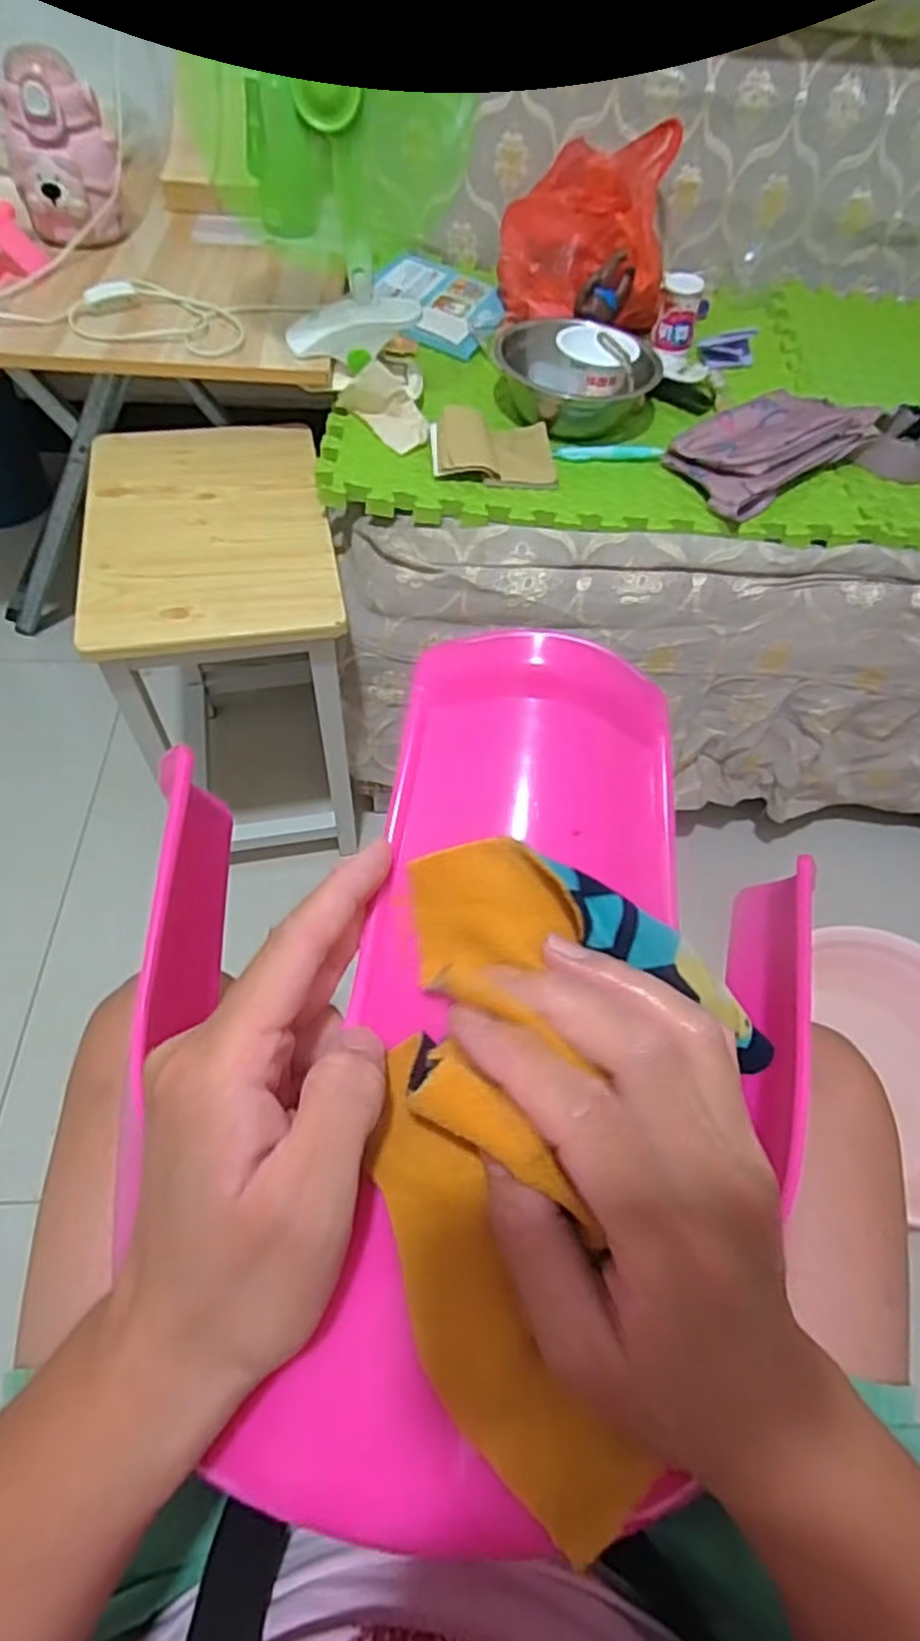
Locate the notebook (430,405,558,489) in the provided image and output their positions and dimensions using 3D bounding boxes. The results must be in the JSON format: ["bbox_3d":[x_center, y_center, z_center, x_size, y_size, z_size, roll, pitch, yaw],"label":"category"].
[{"bbox_3d":[0.037,-0.406,0.789,0.133,0.023,0.111,-2,57,-5],"label":"notebook"}]

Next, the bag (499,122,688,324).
[{"bbox_3d":[0.161,-0.781,0.959,0.209,0.155,0.240,3,57,-2],"label":"bag"}]

